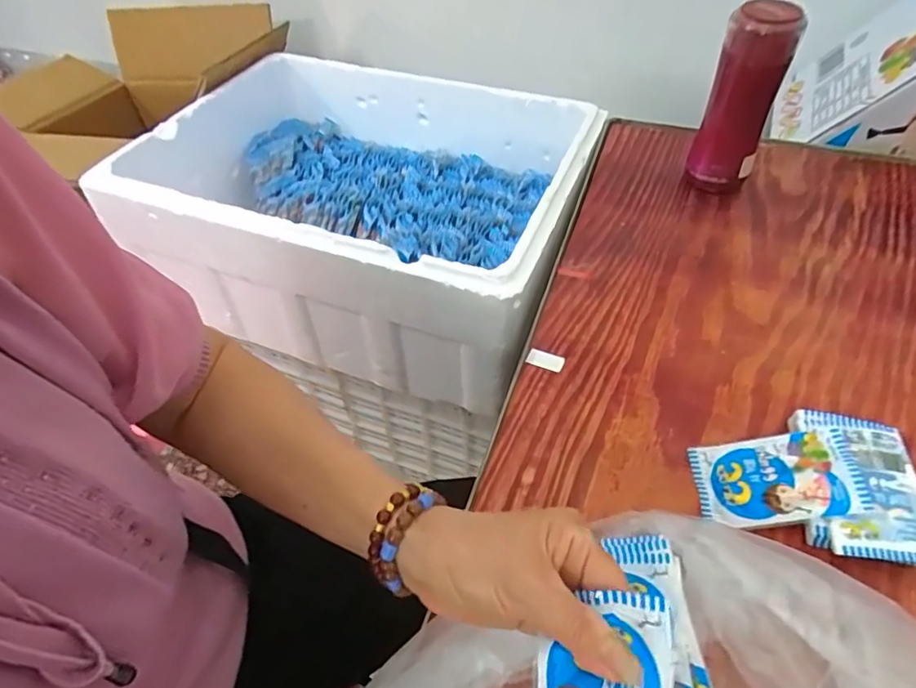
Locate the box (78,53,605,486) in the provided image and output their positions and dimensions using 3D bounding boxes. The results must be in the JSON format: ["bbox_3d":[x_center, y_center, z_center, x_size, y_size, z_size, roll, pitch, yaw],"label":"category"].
[{"bbox_3d":[-0.148,-0.206,0.800,0.623,0.195,0.418,16,52,16],"label":"box"}]

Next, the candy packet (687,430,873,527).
[{"bbox_3d":[0.229,0.098,0.404,0.104,0.015,0.064,-17,46,21],"label":"candy packet"}]

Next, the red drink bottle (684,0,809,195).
[{"bbox_3d":[0.304,-0.261,0.601,0.066,0.195,0.068,20,53,19],"label":"red drink bottle"}]

